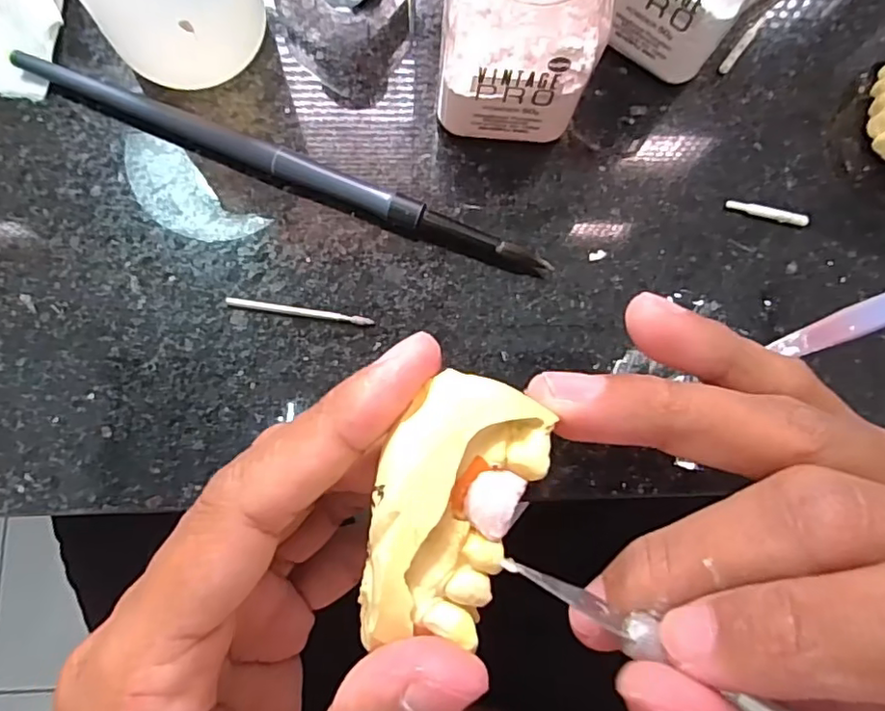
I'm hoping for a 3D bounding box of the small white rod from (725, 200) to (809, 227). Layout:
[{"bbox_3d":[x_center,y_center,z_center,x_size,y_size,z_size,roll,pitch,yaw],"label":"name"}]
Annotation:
[{"bbox_3d":[0.102,-0.045,0.188,0.025,0.004,0.004,16,80,-1],"label":"small white rod"}]

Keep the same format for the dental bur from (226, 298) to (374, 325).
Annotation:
[{"bbox_3d":[-0.041,-0.013,0.173,0.042,0.004,0.004,9,81,-3],"label":"dental bur"}]

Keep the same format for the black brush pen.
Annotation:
[{"bbox_3d":[-0.047,-0.057,0.178,0.166,0.009,0.009,22,79,1],"label":"black brush pen"}]

